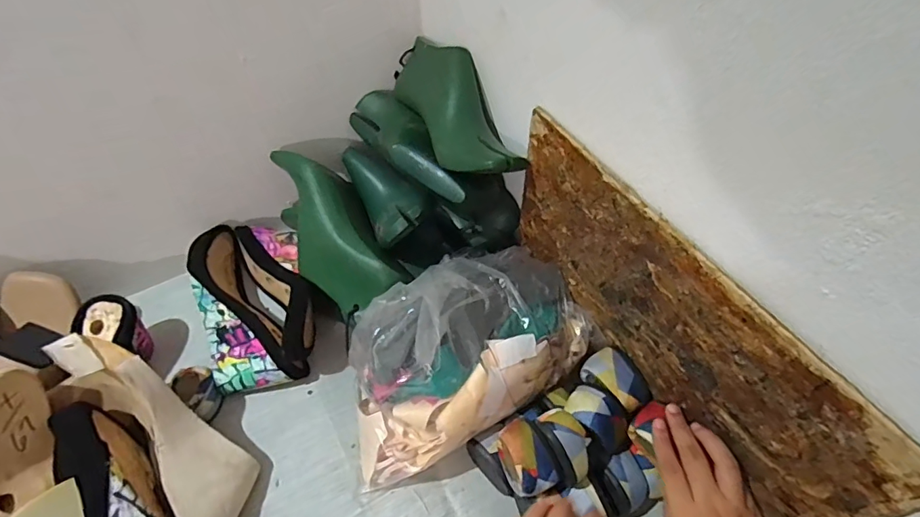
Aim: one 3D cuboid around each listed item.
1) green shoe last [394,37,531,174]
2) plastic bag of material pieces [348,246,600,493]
[{"bbox_3d":[-0.006,-0.169,0.526,0.081,0.065,0.233,-20,55,-12],"label":"green shoe last"},{"bbox_3d":[-0.003,0.094,0.506,0.263,0.146,0.162,-31,58,-19],"label":"plastic bag of material pieces"}]

